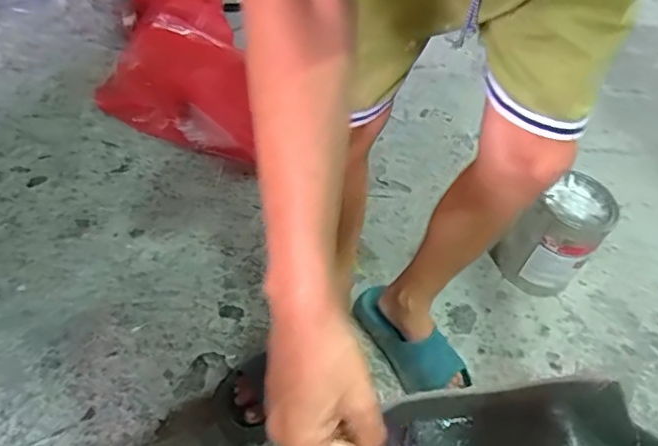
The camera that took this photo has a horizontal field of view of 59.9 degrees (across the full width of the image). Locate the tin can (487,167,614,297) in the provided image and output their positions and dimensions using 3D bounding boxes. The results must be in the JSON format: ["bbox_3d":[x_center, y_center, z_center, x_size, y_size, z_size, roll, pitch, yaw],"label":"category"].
[{"bbox_3d":[0.453,0.021,1.152,0.162,0.227,0.158,6,48,-7],"label":"tin can"}]

